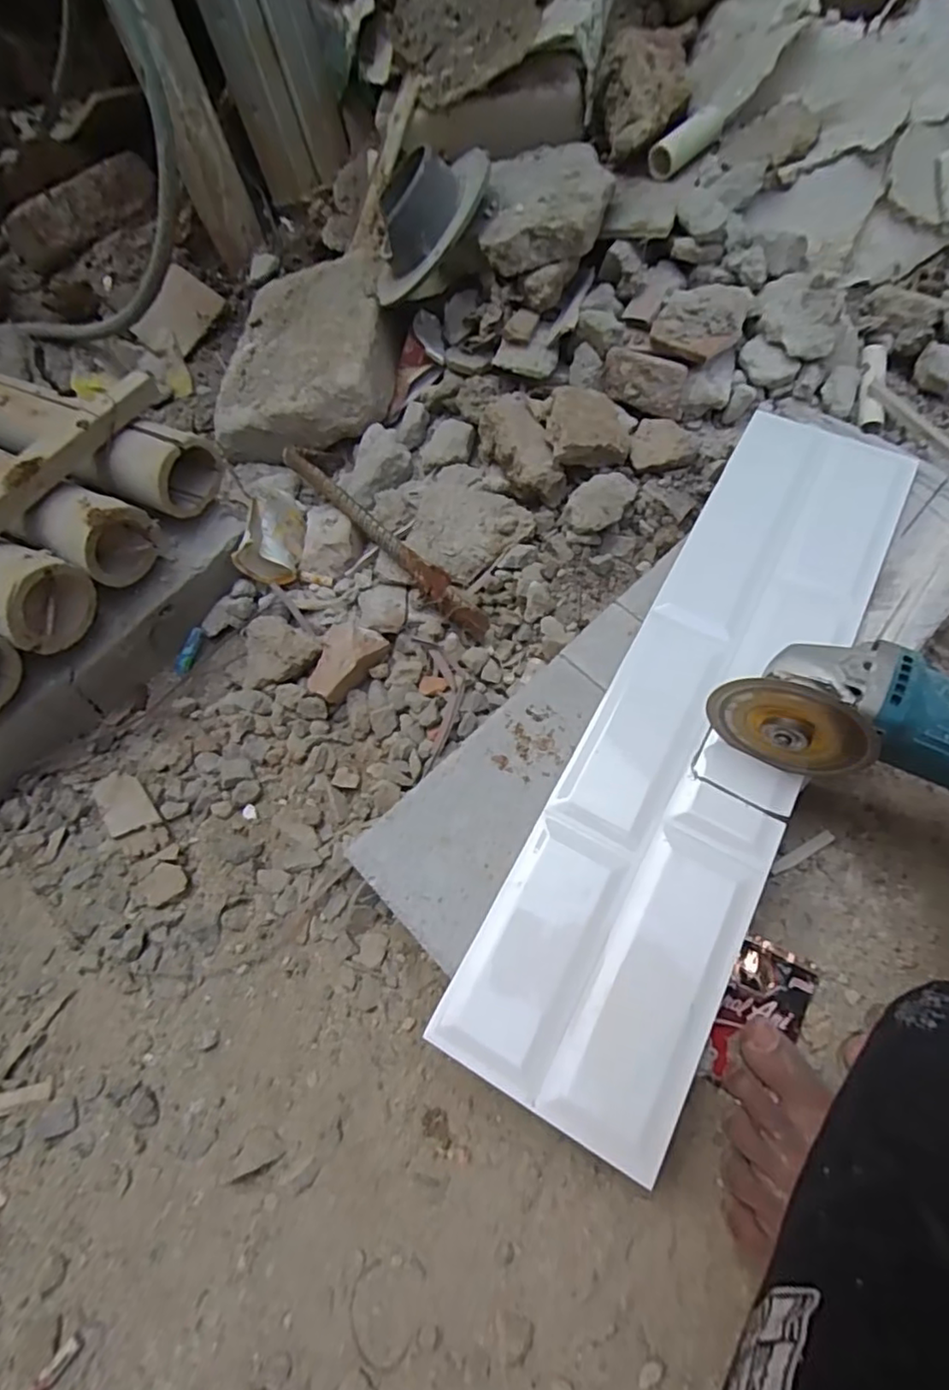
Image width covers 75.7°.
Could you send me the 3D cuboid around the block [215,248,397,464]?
[{"bbox_3d":[-0.199,-0.414,0.728,0.209,0.082,0.268,-7,66,2],"label":"block"}]

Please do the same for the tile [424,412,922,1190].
[{"bbox_3d":[0.180,0.006,0.456,0.147,0.013,0.596,26,69,15],"label":"tile"}]

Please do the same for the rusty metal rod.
[{"bbox_3d":[-0.091,-0.158,0.604,0.027,0.023,0.302,-41,69,-13],"label":"rusty metal rod"}]

